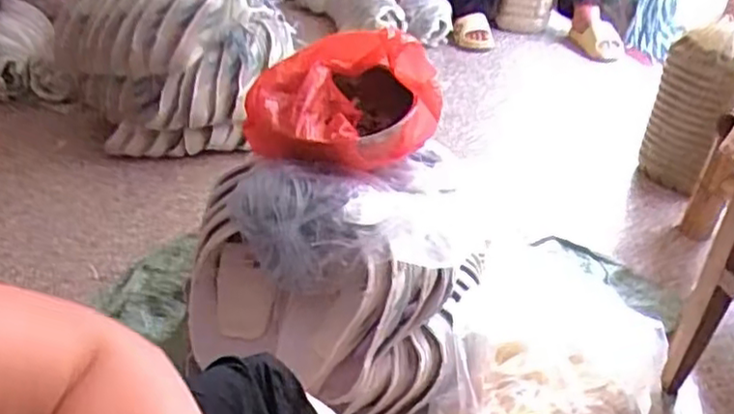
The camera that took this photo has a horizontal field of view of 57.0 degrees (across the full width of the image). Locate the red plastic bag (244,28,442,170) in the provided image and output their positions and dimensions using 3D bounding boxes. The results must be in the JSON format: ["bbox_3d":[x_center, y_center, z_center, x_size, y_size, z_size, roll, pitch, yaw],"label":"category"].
[{"bbox_3d":[-0.034,-0.147,0.917,0.222,0.137,0.190,13,37,16],"label":"red plastic bag"}]

